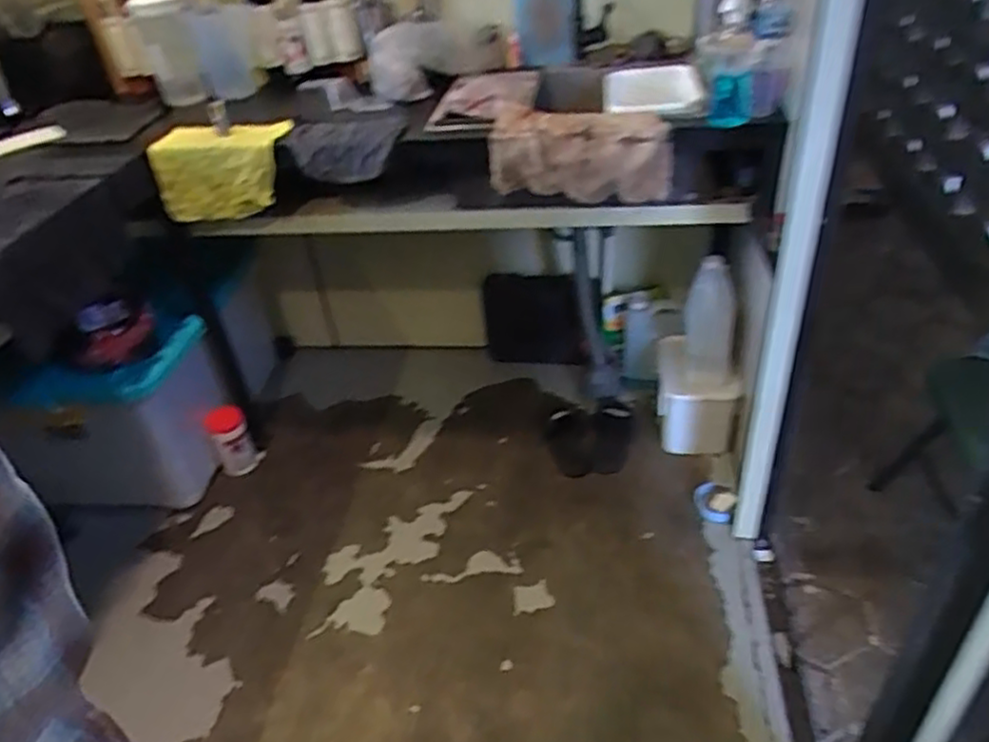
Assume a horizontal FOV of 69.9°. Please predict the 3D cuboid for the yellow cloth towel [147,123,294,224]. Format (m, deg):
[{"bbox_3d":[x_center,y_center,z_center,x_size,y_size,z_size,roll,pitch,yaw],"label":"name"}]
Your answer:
[{"bbox_3d":[-0.582,-0.438,1.556,0.298,0.173,0.180,-9,36,-4],"label":"yellow cloth towel"}]

